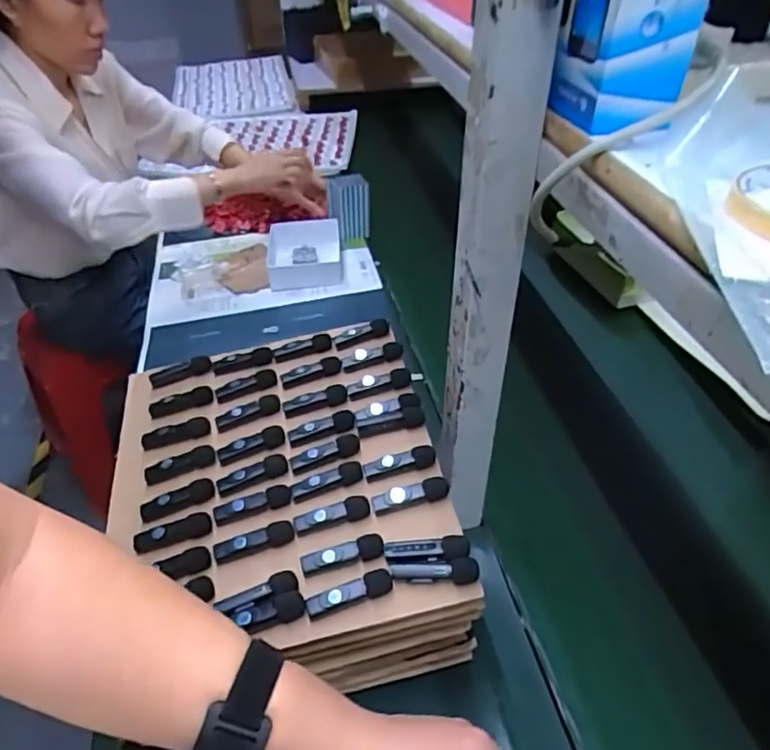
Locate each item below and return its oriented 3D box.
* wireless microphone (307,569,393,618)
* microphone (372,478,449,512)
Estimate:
[{"bbox_3d":[-0.026,0.164,0.456,0.065,0.016,0.014,-11,42,-12],"label":"wireless microphone"},{"bbox_3d":[0.021,0.100,0.513,0.063,0.014,0.016,-7,42,-8],"label":"microphone"}]

